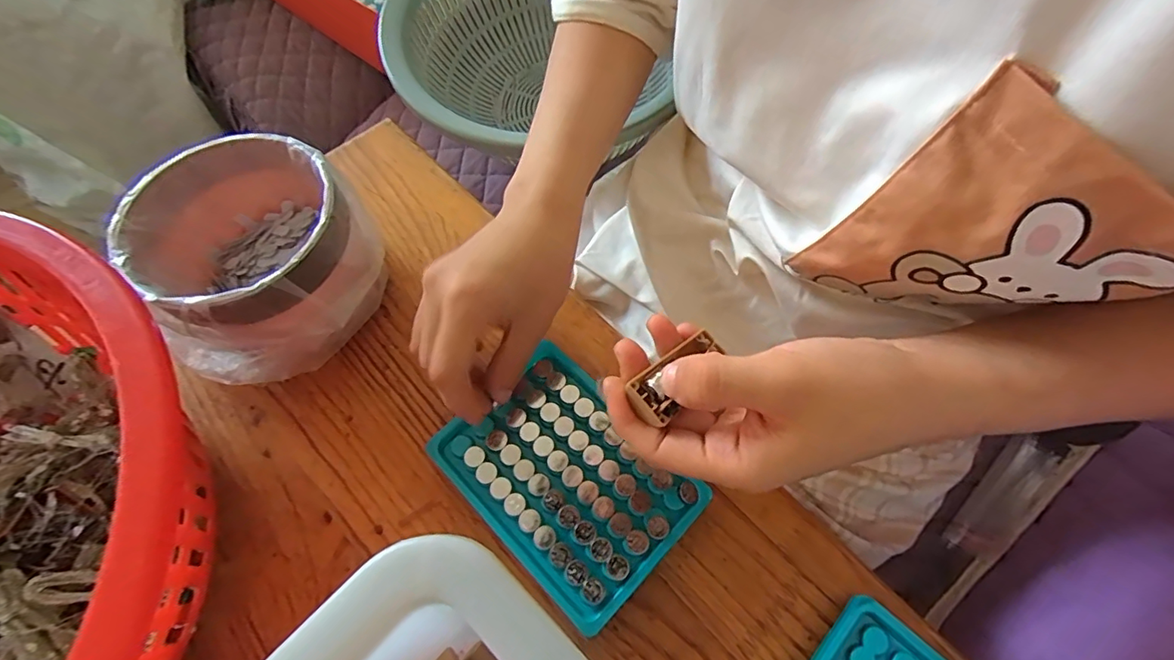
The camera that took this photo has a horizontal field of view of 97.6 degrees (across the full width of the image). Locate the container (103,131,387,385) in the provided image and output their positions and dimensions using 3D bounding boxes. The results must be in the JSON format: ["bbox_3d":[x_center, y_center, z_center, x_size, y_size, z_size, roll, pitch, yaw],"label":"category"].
[{"bbox_3d":[-0.192,-0.041,0.312,0.115,0.087,0.123,-1,63,2],"label":"container"}]

